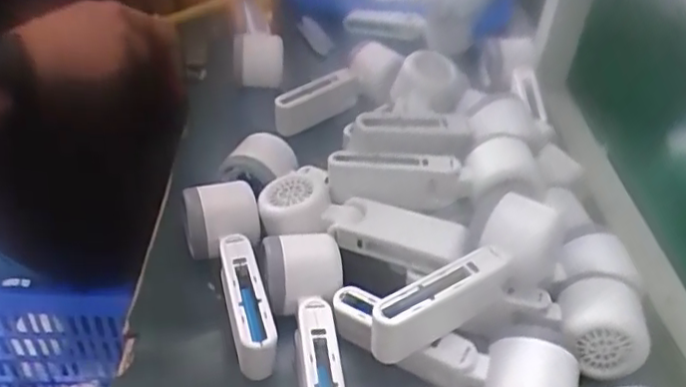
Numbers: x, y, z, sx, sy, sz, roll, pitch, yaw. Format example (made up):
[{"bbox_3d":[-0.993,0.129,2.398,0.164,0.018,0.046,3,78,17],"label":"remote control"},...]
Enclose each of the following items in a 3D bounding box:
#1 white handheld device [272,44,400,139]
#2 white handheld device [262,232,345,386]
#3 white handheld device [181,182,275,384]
[{"bbox_3d":[-0.007,-0.108,0.675,0.148,0.066,0.044,-29,47,-16],"label":"white handheld device"},{"bbox_3d":[-0.024,0.096,0.426,0.054,0.050,0.154,-1,40,-7],"label":"white handheld device"},{"bbox_3d":[-0.083,0.059,0.463,0.056,0.057,0.144,-7,41,-15],"label":"white handheld device"}]

